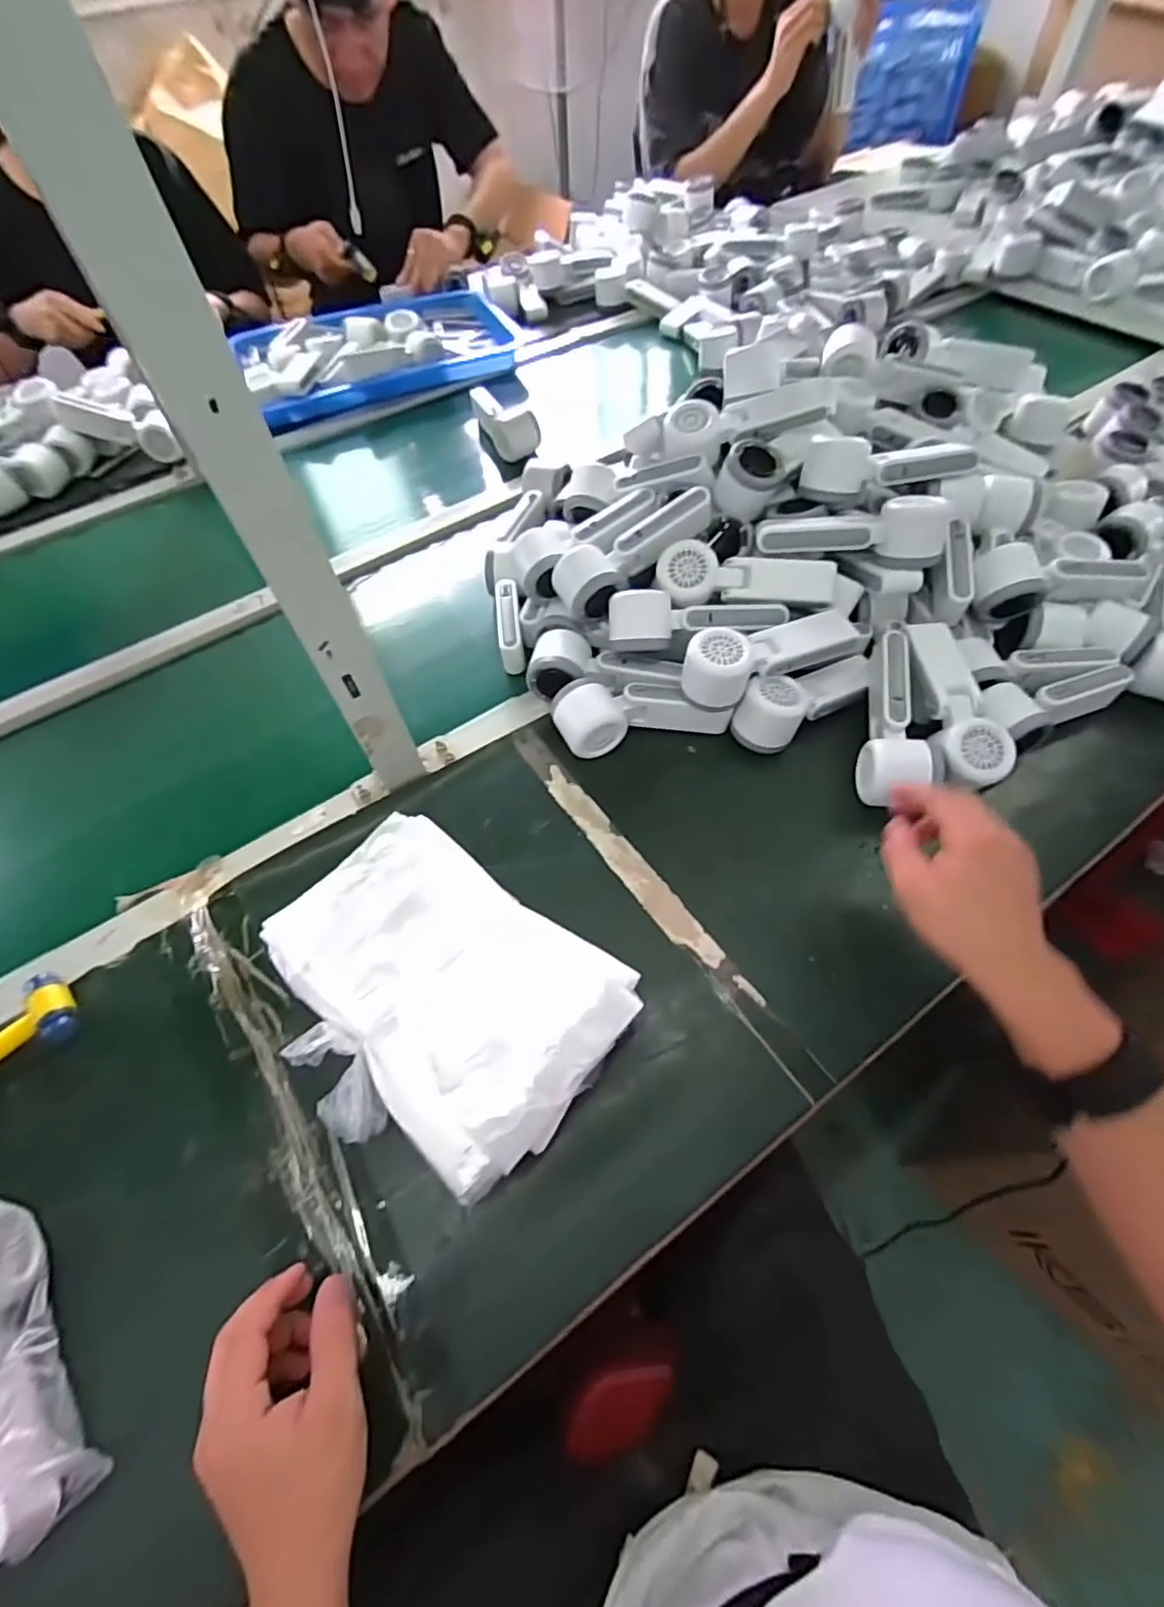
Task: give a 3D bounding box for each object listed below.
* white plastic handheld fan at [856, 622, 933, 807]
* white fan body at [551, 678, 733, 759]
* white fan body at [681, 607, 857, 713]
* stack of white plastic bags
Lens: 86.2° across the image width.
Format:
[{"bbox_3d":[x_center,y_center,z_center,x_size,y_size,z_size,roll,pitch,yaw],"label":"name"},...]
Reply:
[{"bbox_3d":[0.282,-0.080,0.559,0.053,0.050,0.181,9,59,9],"label":"white plastic handheld fan"},{"bbox_3d":[0.057,-0.091,0.590,0.165,0.057,0.073,-4,56,-14],"label":"white fan body"},{"bbox_3d":[0.172,-0.135,0.567,0.170,0.061,0.048,-21,59,-10],"label":"white fan body"},{"bbox_3d":[-0.106,0.140,0.445,0.243,0.067,0.195,30,64,20],"label":"stack of white plastic bags"}]

